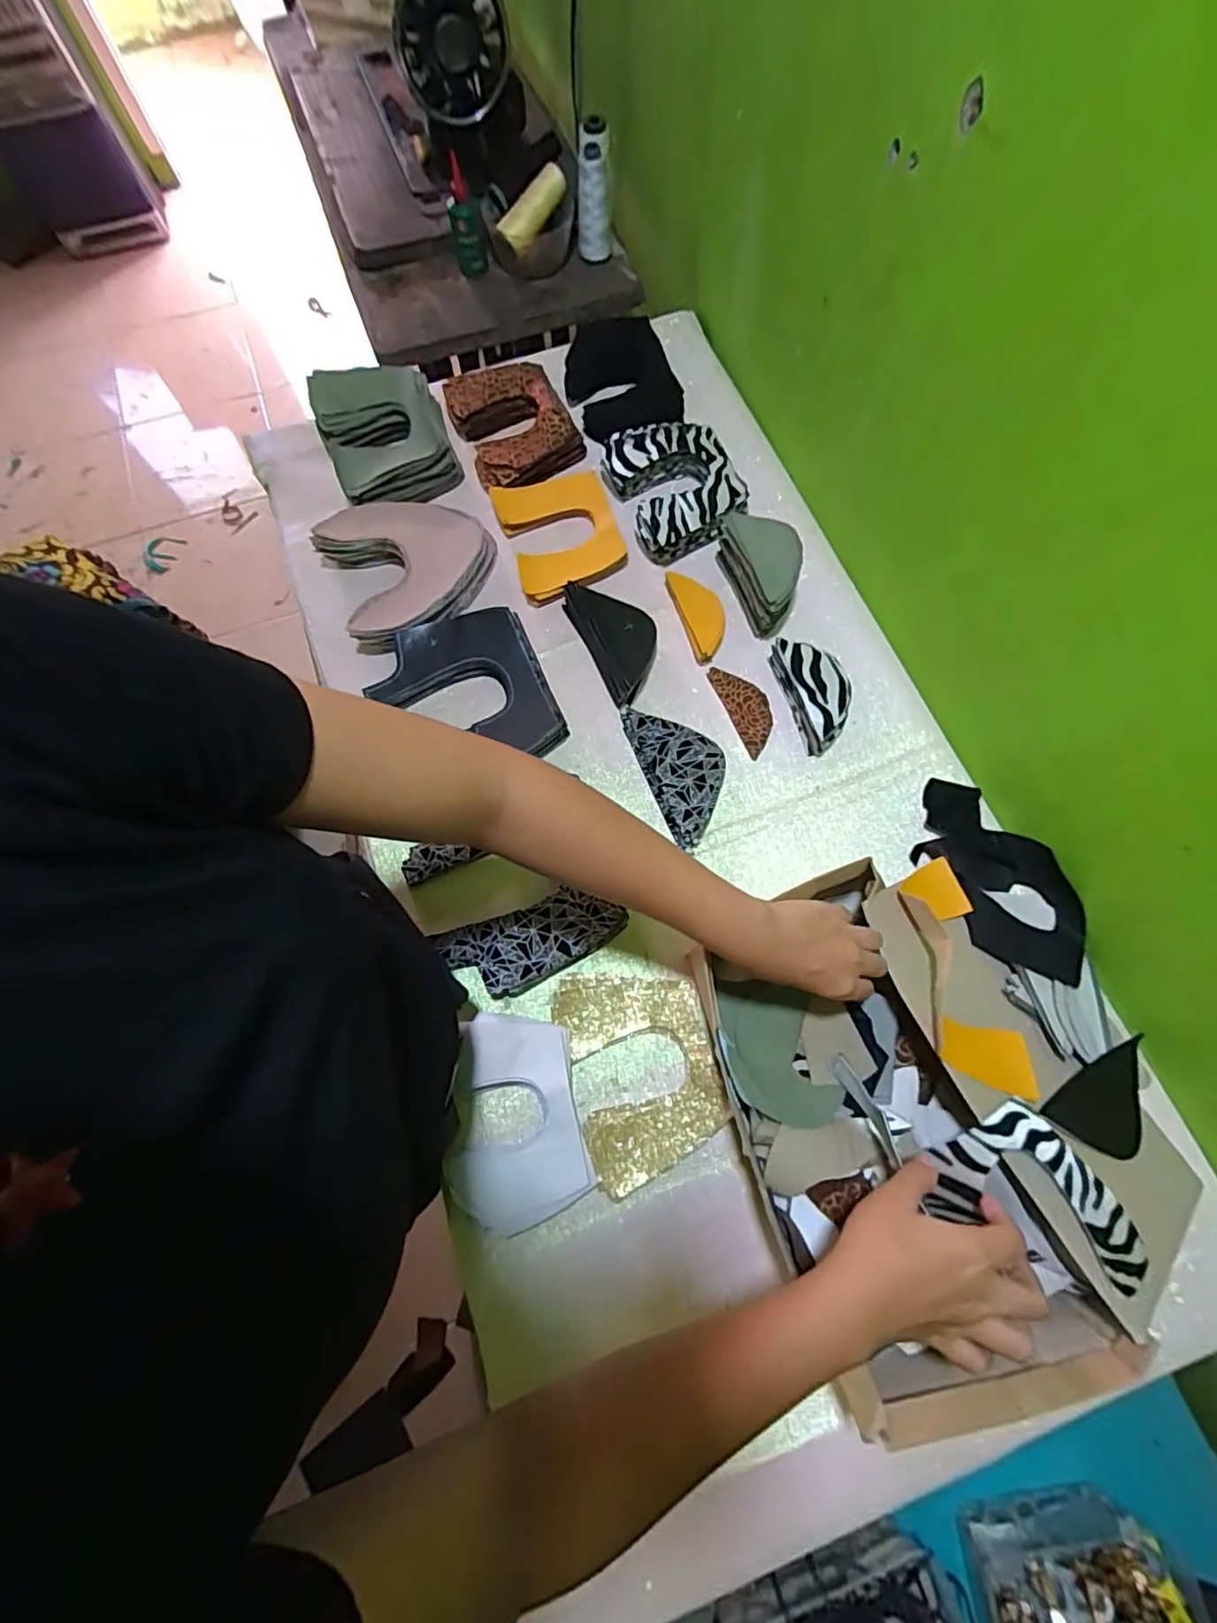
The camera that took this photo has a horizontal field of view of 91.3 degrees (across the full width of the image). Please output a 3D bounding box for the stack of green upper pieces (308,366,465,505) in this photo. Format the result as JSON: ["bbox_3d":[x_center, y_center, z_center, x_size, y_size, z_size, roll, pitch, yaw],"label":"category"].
[{"bbox_3d":[-0.261,-0.441,0.700,0.135,0.059,0.167,-21,74,-6],"label":"stack of green upper pieces"}]

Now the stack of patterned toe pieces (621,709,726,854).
[{"bbox_3d":[0.075,-0.042,0.598,0.076,0.026,0.152,-21,74,-6],"label":"stack of patterned toe pieces"}]

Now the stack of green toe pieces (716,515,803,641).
[{"bbox_3d":[0.163,-0.261,0.632,0.059,0.063,0.122,-27,75,-8],"label":"stack of green toe pieces"}]

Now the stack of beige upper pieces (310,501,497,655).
[{"bbox_3d":[-0.215,-0.272,0.657,0.178,0.049,0.168,-23,74,-6],"label":"stack of beige upper pieces"}]

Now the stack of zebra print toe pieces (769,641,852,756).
[{"bbox_3d":[0.213,-0.122,0.607,0.053,0.045,0.114,-19,74,-5],"label":"stack of zebra print toe pieces"}]

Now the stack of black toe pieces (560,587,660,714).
[{"bbox_3d":[0.011,-0.187,0.642,0.072,0.029,0.148,-25,75,-7],"label":"stack of black toe pieces"}]

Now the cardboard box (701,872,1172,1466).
[{"bbox_3d":[0.200,0.241,0.456,0.187,0.093,0.332,-20,74,-6],"label":"cardboard box"}]

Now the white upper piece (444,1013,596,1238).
[{"bbox_3d":[-0.081,0.258,0.501,0.112,0.027,0.166,-12,73,-3],"label":"white upper piece"}]

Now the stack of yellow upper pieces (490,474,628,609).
[{"bbox_3d":[-0.054,-0.317,0.676,0.122,0.022,0.151,-18,74,-5],"label":"stack of yellow upper pieces"}]

